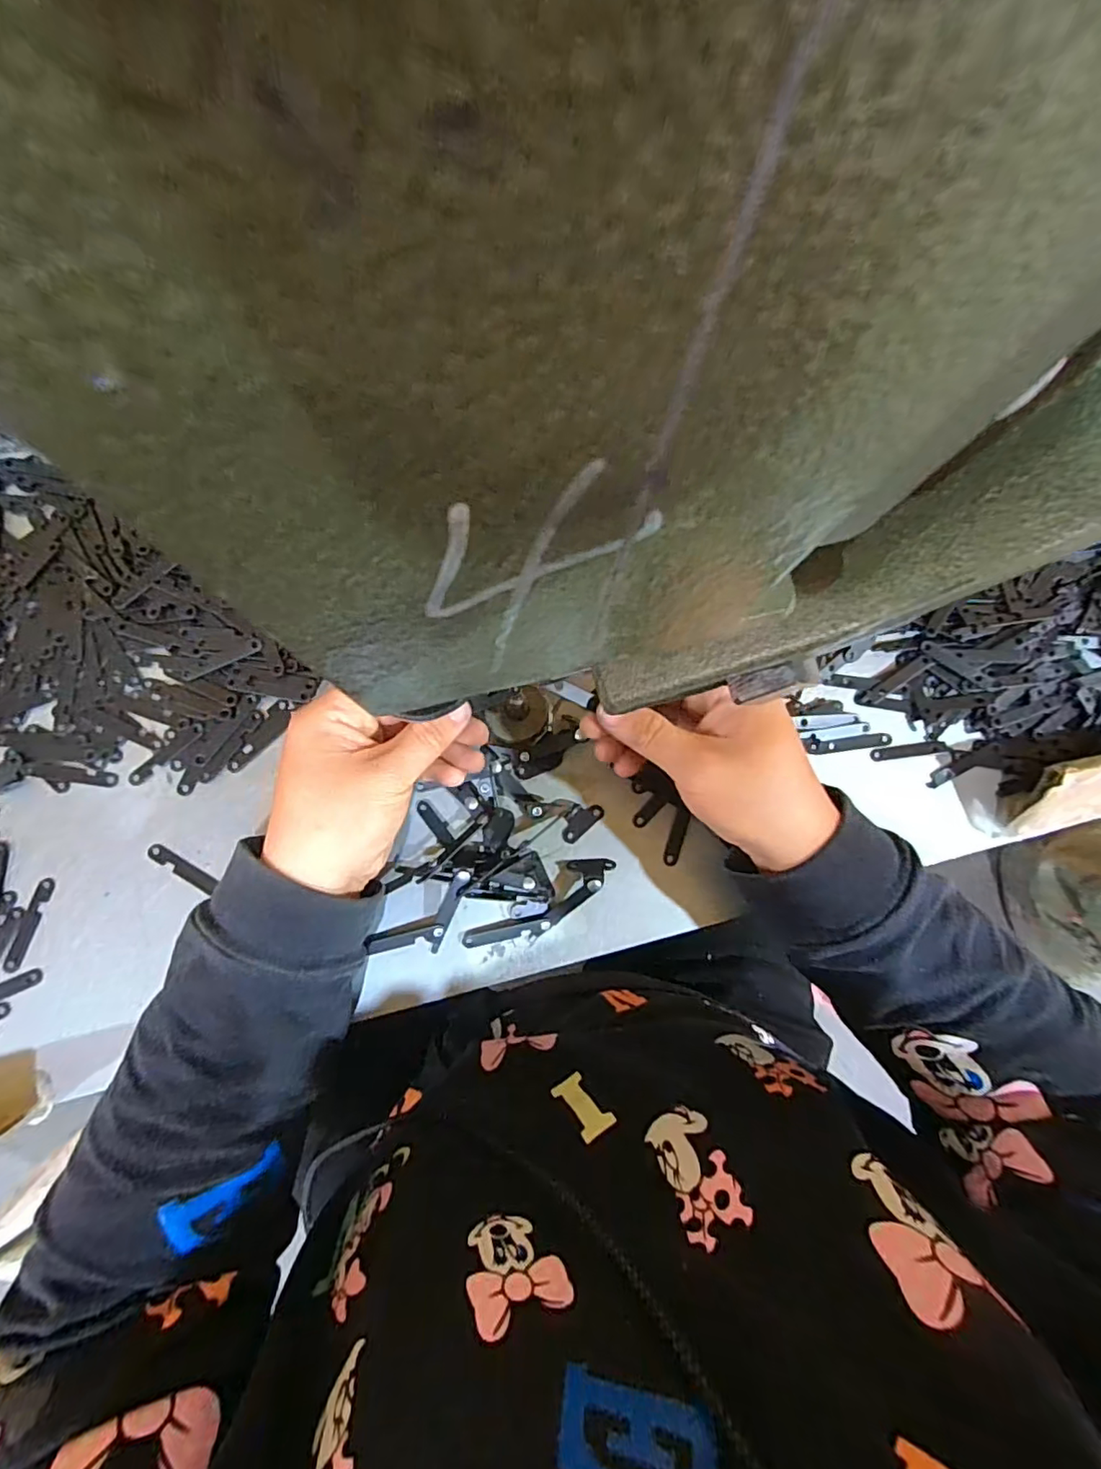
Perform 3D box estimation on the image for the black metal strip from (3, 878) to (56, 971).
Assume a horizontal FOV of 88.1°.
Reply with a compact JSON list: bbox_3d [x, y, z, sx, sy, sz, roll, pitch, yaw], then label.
[{"bbox_3d":[-0.295,0.107,0.322,0.008,0.004,0.052,17,81,-1],"label":"black metal strip"}]

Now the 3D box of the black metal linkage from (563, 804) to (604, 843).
[{"bbox_3d":[0.018,0.052,0.346,0.030,0.006,0.015,-39,86,-8],"label":"black metal linkage"}]

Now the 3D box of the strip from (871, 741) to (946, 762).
[{"bbox_3d":[0.233,0.011,0.370,0.047,0.004,0.009,-6,94,-2],"label":"strip"}]

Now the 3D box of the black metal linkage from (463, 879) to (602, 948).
[{"bbox_3d":[-0.008,0.108,0.330,0.084,0.013,0.019,-23,84,-6],"label":"black metal linkage"}]

